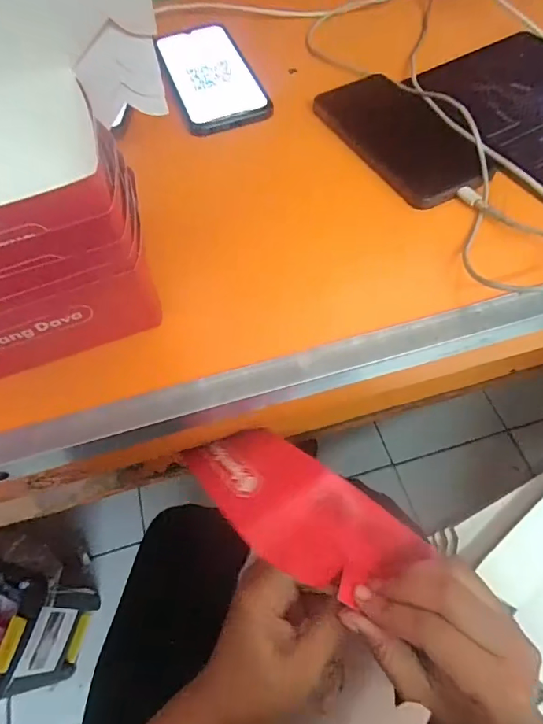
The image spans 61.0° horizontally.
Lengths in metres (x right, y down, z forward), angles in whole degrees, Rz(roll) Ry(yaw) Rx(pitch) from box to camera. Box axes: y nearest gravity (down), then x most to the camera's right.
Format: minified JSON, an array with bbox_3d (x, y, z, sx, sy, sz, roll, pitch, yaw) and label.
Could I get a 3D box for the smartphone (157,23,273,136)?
[{"bbox_3d":[-0.062,-0.288,0.460,0.076,0.011,0.175,-19,60,-7],"label":"smartphone"}]

